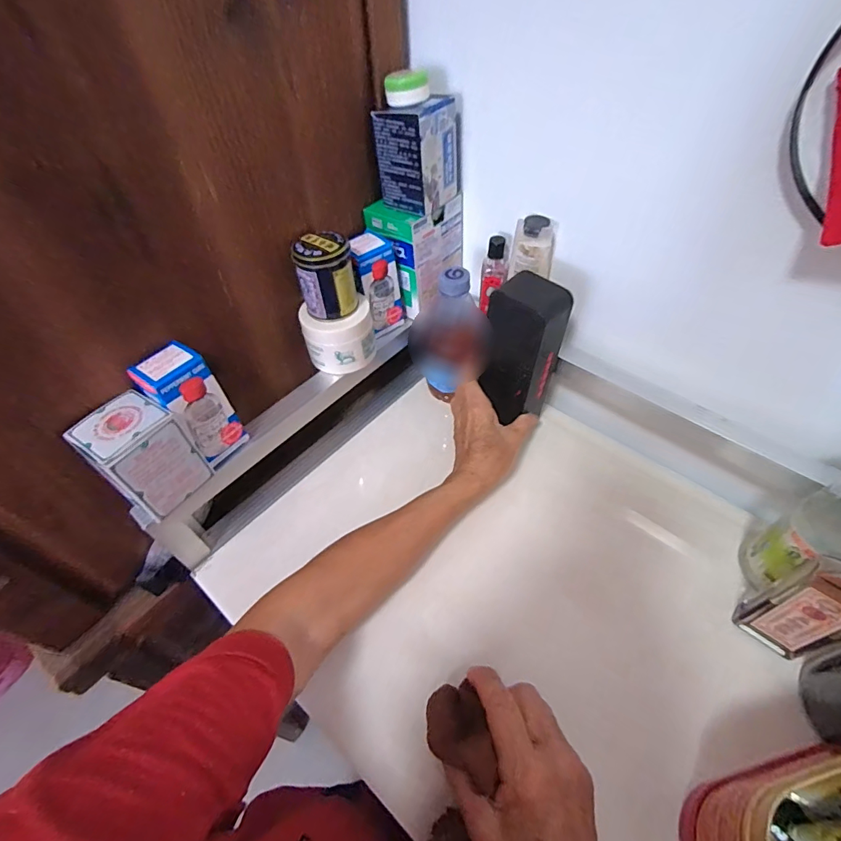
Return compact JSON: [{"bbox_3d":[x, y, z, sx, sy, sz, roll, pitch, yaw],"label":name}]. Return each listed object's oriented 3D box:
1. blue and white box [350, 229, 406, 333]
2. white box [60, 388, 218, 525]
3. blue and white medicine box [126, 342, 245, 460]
[{"bbox_3d":[-0.050,-0.141,0.473,0.048,0.090,0.041,-37,58,-24],"label":"blue and white box"},{"bbox_3d":[-0.218,0.027,0.357,0.064,0.072,0.064,28,58,23],"label":"white box"},{"bbox_3d":[-0.189,-0.015,0.375,0.055,0.088,0.046,32,59,25],"label":"blue and white medicine box"}]

